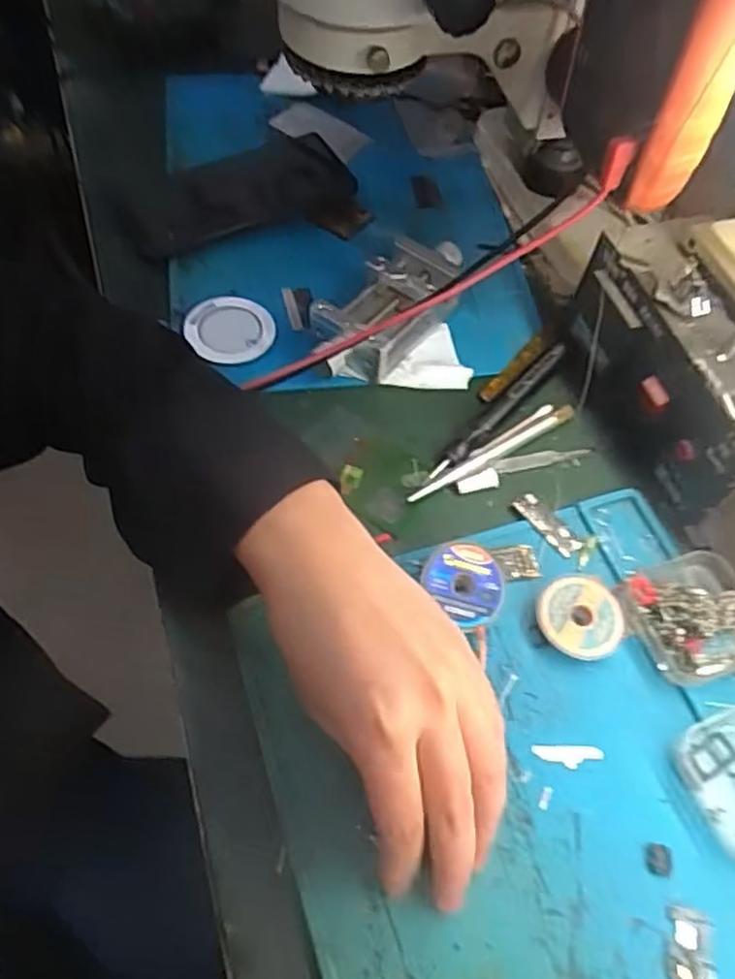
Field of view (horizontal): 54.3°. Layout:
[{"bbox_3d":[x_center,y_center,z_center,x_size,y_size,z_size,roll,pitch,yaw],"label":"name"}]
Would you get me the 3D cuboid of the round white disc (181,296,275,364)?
[{"bbox_3d":[-0.090,-0.105,0.469,0.056,0.010,0.052,2,57,-3],"label":"round white disc"}]

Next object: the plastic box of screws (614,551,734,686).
[{"bbox_3d":[0.172,0.066,0.376,0.068,0.021,0.061,-14,59,-11],"label":"plastic box of screws"}]

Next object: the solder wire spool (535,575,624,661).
[{"bbox_3d":[0.111,0.067,0.375,0.043,0.011,0.043,1,57,-2],"label":"solder wire spool"}]

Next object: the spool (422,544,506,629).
[{"bbox_3d":[0.052,0.047,0.375,0.037,0.008,0.043,-43,89,-11],"label":"spool"}]

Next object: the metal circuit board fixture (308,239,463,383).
[{"bbox_3d":[0.016,-0.120,0.470,0.060,0.040,0.129,38,62,18],"label":"metal circuit board fixture"}]

